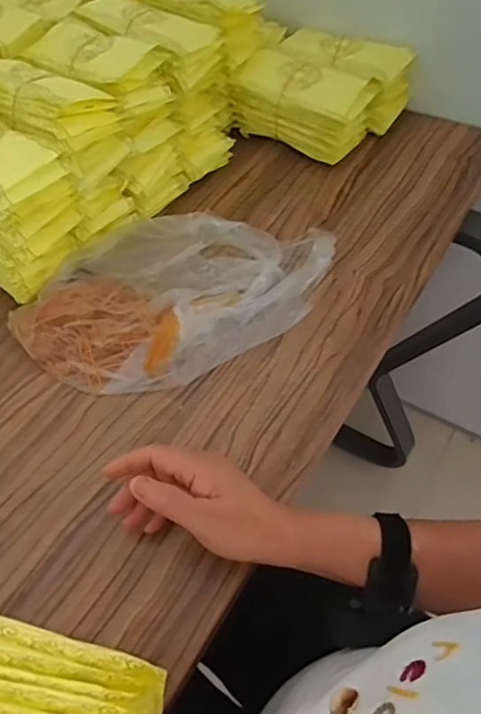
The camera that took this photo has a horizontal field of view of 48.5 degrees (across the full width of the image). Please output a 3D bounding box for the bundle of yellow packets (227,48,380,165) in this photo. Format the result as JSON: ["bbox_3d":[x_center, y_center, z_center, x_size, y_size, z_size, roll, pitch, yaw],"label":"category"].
[{"bbox_3d":[0.077,-0.336,0.712,0.179,0.087,0.084,28,63,22],"label":"bundle of yellow packets"}]

